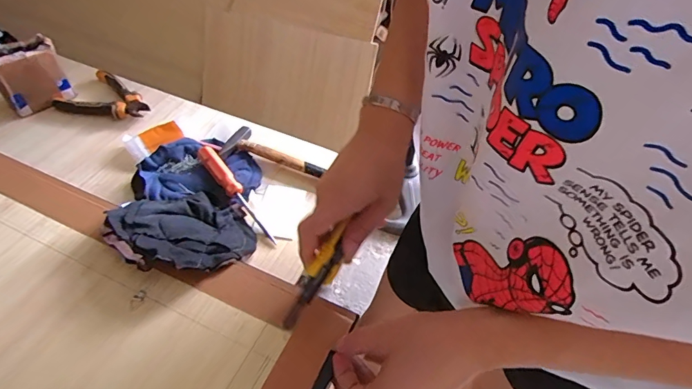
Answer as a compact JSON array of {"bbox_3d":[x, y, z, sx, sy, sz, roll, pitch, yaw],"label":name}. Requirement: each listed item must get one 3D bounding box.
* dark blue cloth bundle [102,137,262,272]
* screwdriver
[{"bbox_3d":[-0.192,0.001,0.521,0.156,0.088,0.238,-4,51,-6],"label":"dark blue cloth bundle"},{"bbox_3d":[-0.144,-0.005,0.552,0.021,0.025,0.171,-32,59,-25],"label":"screwdriver"}]

